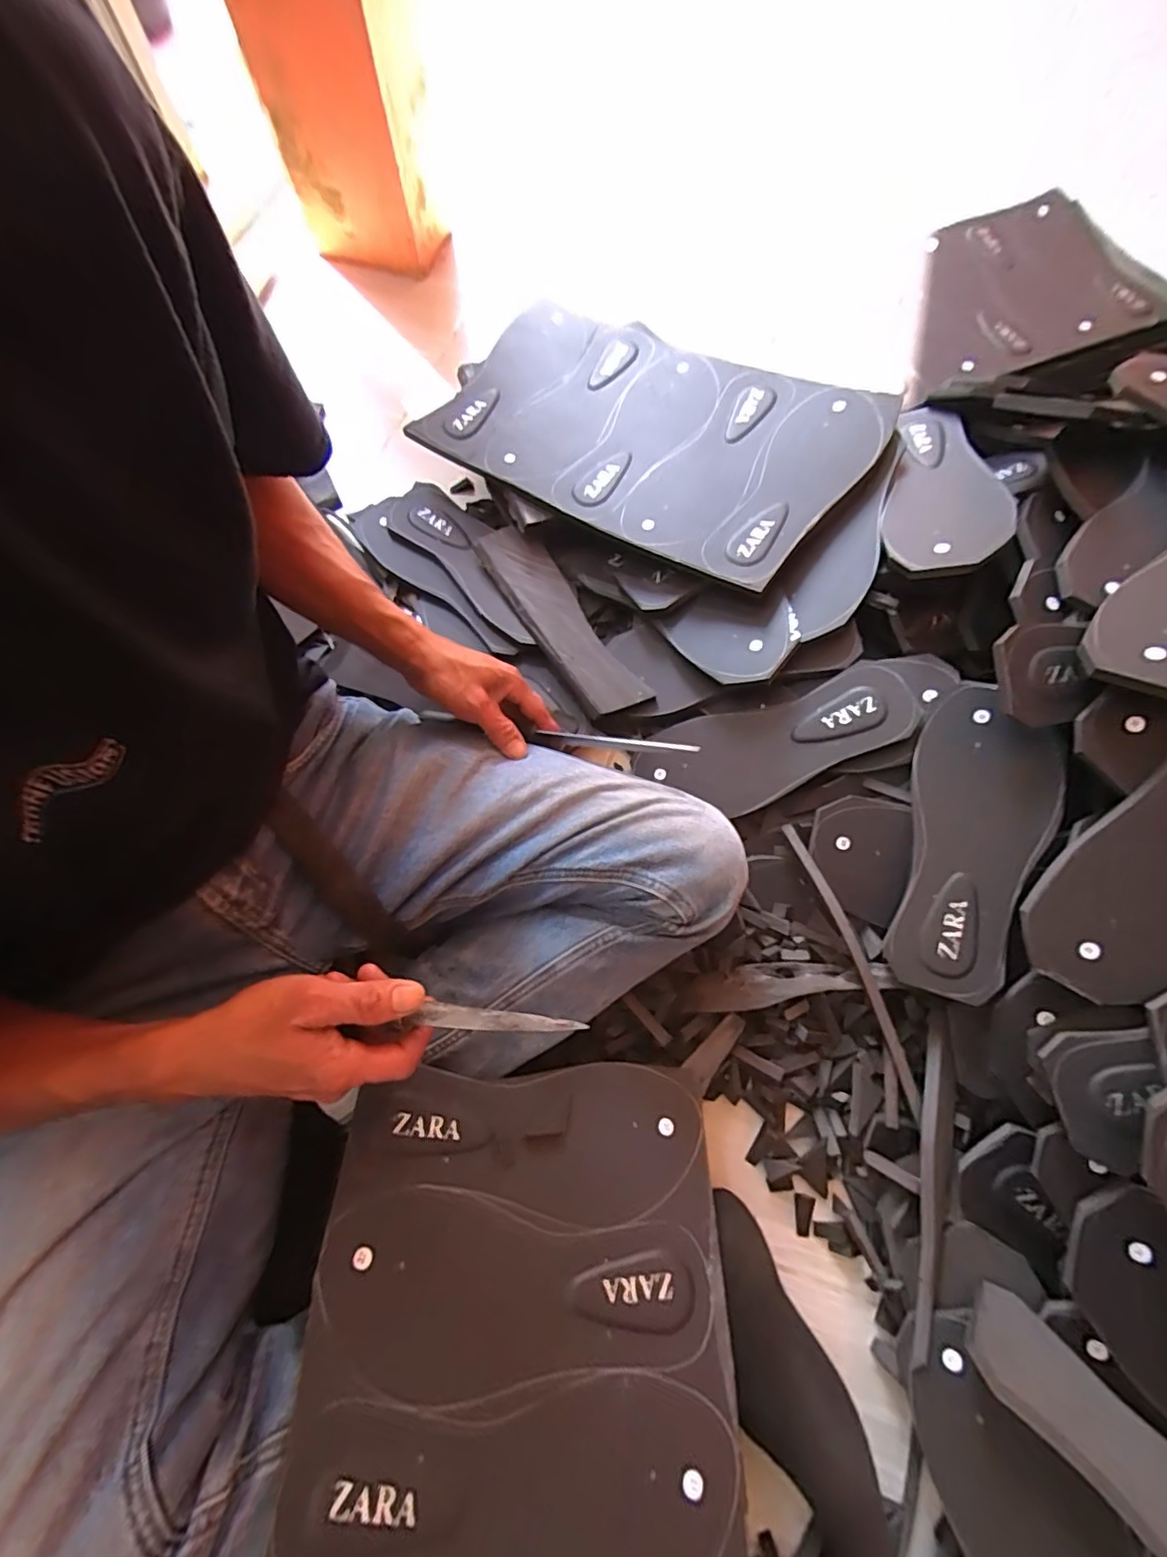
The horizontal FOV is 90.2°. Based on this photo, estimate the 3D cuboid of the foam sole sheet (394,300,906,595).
[{"bbox_3d":[0.056,-0.368,0.611,0.440,0.027,0.252,32,78,17],"label":"foam sole sheet"}]

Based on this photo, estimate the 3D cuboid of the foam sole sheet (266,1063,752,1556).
[{"bbox_3d":[-0.037,0.340,0.365,0.254,0.008,0.278,4,53,-7],"label":"foam sole sheet"}]

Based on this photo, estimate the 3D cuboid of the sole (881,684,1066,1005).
[{"bbox_3d":[0.313,0.048,0.465,0.095,0.009,0.245,9,80,33],"label":"sole"}]

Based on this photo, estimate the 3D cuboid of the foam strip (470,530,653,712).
[{"bbox_3d":[-0.026,-0.166,0.598,0.063,0.010,0.248,-31,73,-10],"label":"foam strip"}]

